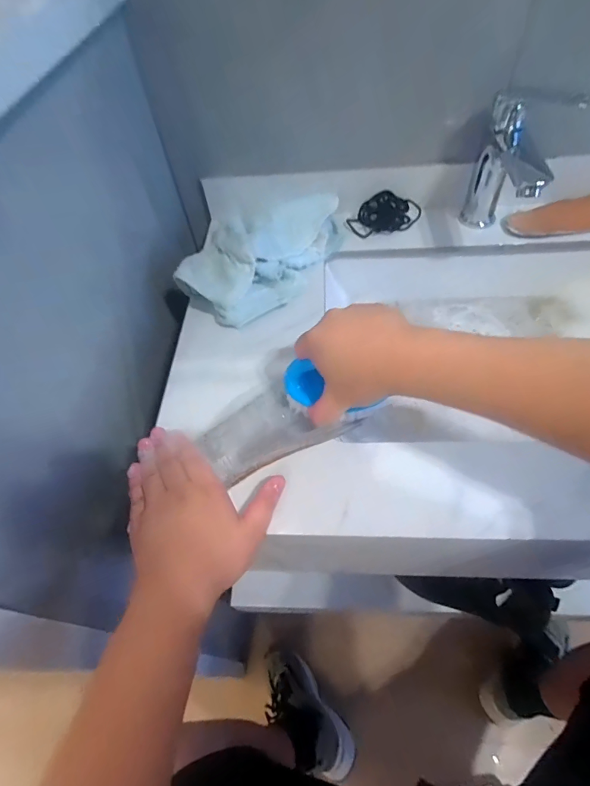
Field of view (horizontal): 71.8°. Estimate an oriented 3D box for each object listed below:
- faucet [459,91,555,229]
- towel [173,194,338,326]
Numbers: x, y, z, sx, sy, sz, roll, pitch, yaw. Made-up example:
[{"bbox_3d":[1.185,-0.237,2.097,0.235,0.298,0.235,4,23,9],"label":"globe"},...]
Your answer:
[{"bbox_3d":[0.259,-0.268,0.515,0.049,0.151,0.108,-2,55,5],"label":"faucet"},{"bbox_3d":[-0.047,-0.194,0.541,0.154,0.067,0.233,23,60,18],"label":"towel"}]

